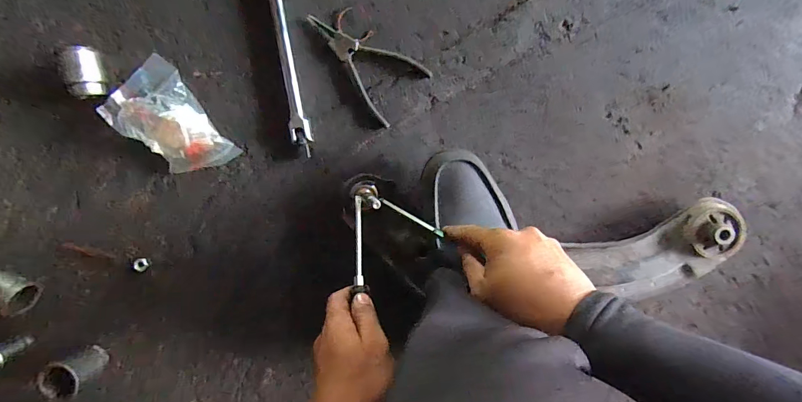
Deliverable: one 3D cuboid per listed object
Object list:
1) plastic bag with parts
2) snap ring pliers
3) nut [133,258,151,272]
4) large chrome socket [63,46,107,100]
[{"bbox_3d":[-0.301,-0.099,0.510,0.167,0.044,0.103,43,97,-6],"label":"plastic bag with parts"},{"bbox_3d":[-0.053,-0.187,0.508,0.165,0.011,0.090,40,97,-5],"label":"snap ring pliers"},{"bbox_3d":[-0.370,0.092,0.551,0.022,0.009,0.018,7,99,-1],"label":"nut"},{"bbox_3d":[-0.402,-0.164,0.492,0.035,0.032,0.061,1,99,0],"label":"large chrome socket"}]

